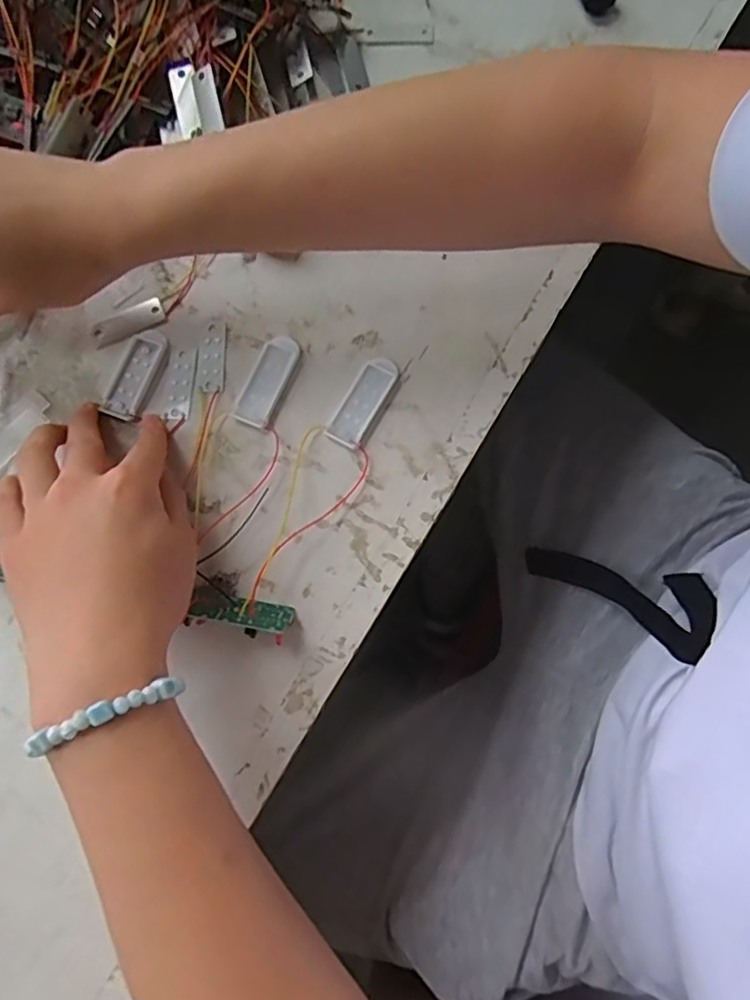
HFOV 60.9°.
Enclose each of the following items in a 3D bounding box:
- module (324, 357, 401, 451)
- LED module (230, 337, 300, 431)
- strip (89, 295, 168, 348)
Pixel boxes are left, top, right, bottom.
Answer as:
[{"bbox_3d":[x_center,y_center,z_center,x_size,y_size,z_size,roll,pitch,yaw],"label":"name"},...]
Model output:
[{"bbox_3d":[-0.006,-0.057,0.368,0.021,0.005,0.057,28,78,6],"label":"module"},{"bbox_3d":[-0.063,-0.070,0.372,0.024,0.006,0.056,20,77,4],"label":"LED module"},{"bbox_3d":[-0.148,-0.106,0.380,0.045,0.004,0.018,-25,78,-6],"label":"strip"}]

